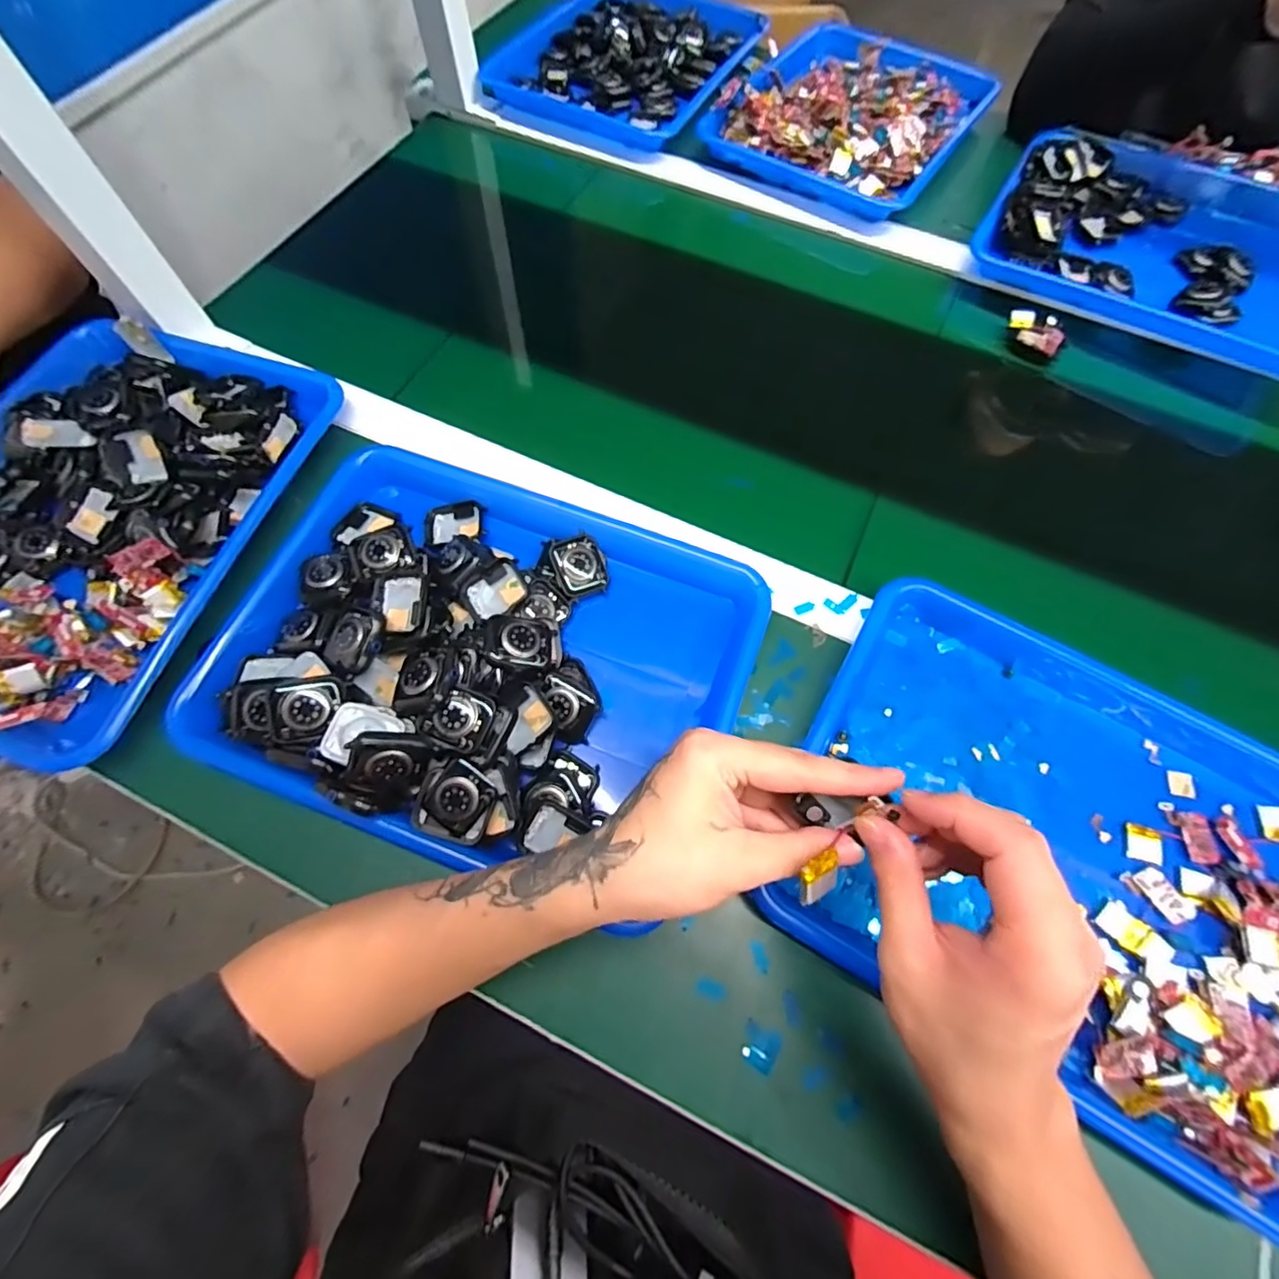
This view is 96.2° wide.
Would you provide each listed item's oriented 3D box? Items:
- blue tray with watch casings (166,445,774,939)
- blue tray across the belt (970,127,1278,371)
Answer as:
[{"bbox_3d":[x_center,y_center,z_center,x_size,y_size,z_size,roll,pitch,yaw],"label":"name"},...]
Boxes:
[{"bbox_3d":[-0.098,0.005,0.379,0.324,0.057,0.250,19,69,7],"label":"blue tray with watch casings"},{"bbox_3d":[0.526,-0.390,0.561,0.329,0.042,0.243,34,71,12],"label":"blue tray across the belt"}]

